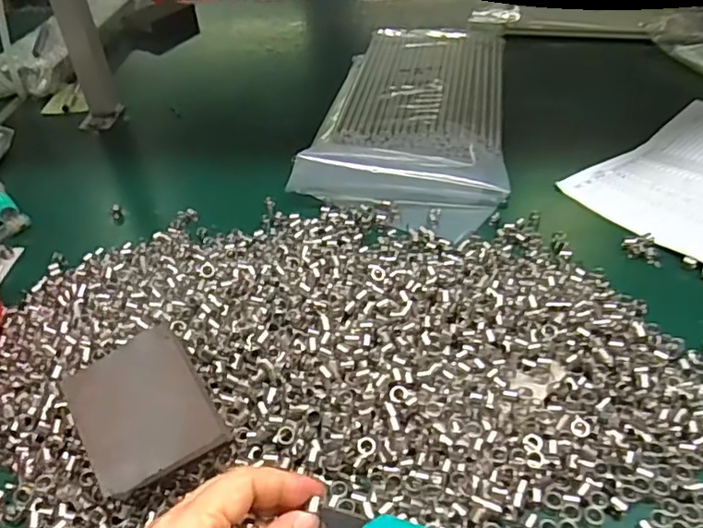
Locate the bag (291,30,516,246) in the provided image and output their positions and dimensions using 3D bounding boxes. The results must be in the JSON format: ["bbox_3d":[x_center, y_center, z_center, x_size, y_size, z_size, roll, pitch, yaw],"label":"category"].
[{"bbox_3d":[0.066,-0.174,0.673,0.201,0.031,0.392,3,40,10],"label":"bag"}]

